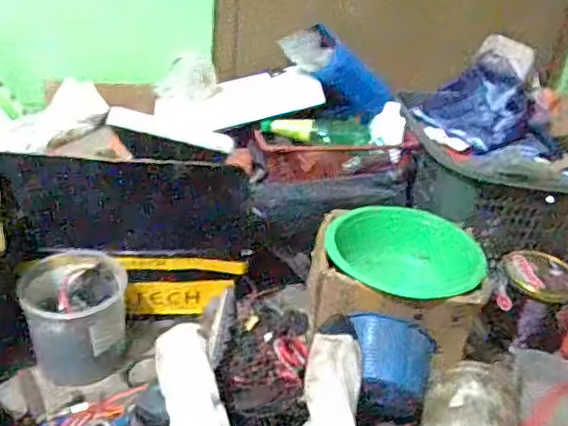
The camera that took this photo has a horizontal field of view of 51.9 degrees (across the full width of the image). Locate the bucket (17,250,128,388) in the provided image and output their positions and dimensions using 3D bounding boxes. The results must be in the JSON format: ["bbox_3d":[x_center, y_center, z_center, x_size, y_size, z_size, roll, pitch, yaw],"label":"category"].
[{"bbox_3d":[-0.351,0.180,0.997,0.165,0.155,0.167,-7,35,-20],"label":"bucket"}]

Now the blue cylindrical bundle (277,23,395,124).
[{"bbox_3d":[0.110,-0.294,1.210,0.250,0.098,0.097,39,34,-7],"label":"blue cylindrical bundle"}]

